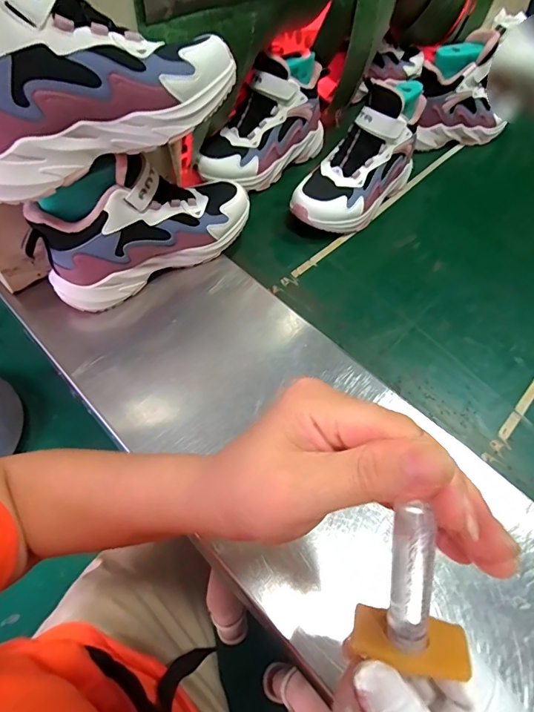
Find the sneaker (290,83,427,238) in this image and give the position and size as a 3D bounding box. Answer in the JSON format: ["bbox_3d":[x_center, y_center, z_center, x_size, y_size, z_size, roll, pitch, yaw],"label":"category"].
[{"bbox_3d":[0.130,-0.272,0.594,0.096,0.155,0.220,34,60,18],"label":"sneaker"}]

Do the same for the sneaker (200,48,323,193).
[{"bbox_3d":[-0.003,-0.344,0.626,0.079,0.136,0.227,34,60,18],"label":"sneaker"}]

